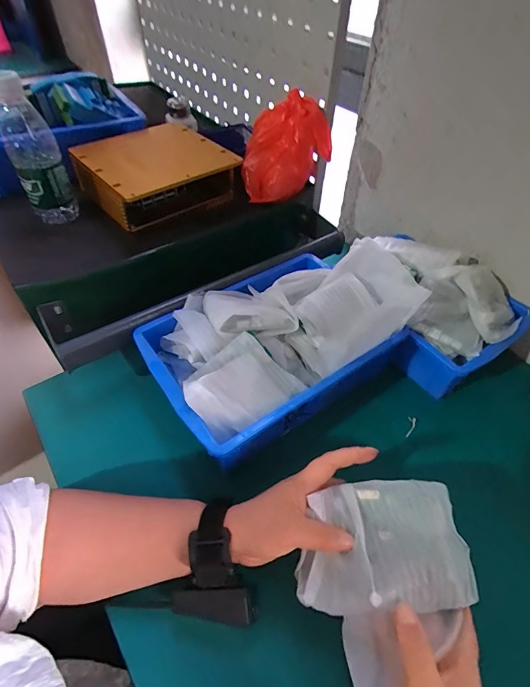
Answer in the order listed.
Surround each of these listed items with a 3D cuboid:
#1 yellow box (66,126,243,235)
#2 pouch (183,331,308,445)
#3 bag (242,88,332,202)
[{"bbox_3d":[-0.168,-0.255,0.569,0.197,0.064,0.177,-32,57,-25],"label":"yellow box"},{"bbox_3d":[-0.028,0.047,0.405,0.103,0.024,0.084,-40,93,-15],"label":"pouch"},{"bbox_3d":[0.032,-0.285,0.551,0.123,0.128,0.081,4,49,2],"label":"bag"}]

